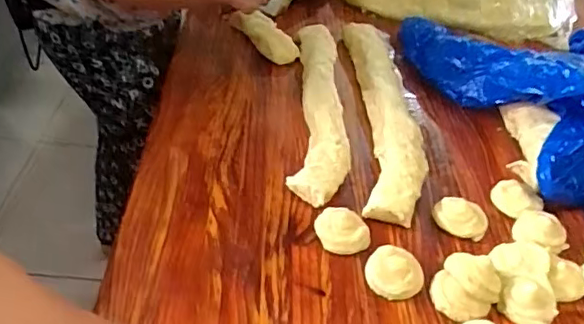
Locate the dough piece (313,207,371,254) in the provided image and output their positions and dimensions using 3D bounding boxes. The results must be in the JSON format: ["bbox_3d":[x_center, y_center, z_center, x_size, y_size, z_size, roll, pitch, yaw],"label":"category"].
[{"bbox_3d":[0.076,0.099,0.873,0.081,0.031,0.060,13,40,7],"label":"dough piece"}]

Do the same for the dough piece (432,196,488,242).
[{"bbox_3d":[0.271,0.088,0.935,0.084,0.029,0.070,23,43,18],"label":"dough piece"}]

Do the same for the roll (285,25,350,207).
[{"bbox_3d":[0.055,-0.127,1.111,0.094,0.042,0.547,6,40,-1],"label":"roll"}]

